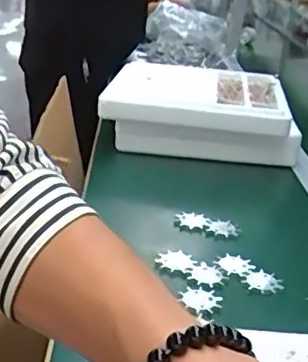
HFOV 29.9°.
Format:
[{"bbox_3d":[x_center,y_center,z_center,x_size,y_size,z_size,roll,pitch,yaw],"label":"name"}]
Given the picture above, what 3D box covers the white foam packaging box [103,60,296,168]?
[{"bbox_3d":[0.078,-0.108,0.919,0.293,0.094,0.213,10,23,7],"label":"white foam packaging box"}]

